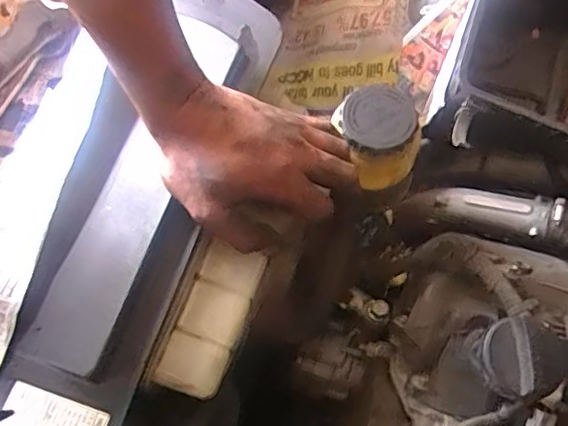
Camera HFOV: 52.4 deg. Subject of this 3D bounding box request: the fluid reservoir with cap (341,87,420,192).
[{"bbox_3d":[0.083,-0.065,0.508,0.060,0.063,0.070,-18,69,-6],"label":"fluid reservoir with cap"}]

